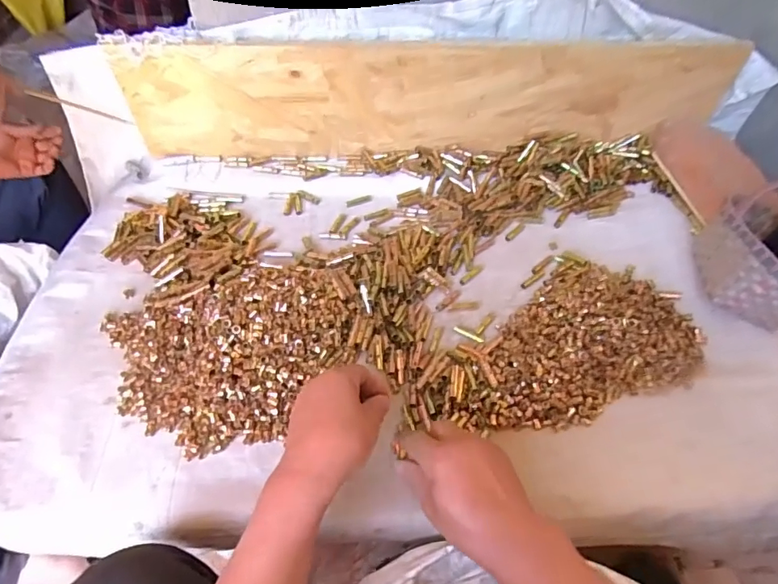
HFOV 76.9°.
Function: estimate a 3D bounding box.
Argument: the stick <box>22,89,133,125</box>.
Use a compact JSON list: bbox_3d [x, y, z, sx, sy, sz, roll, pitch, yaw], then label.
[{"bbox_3d":[-0.496,-0.298,0.792,0.148,0.011,0.010,11,45,-30],"label":"stick"}]

